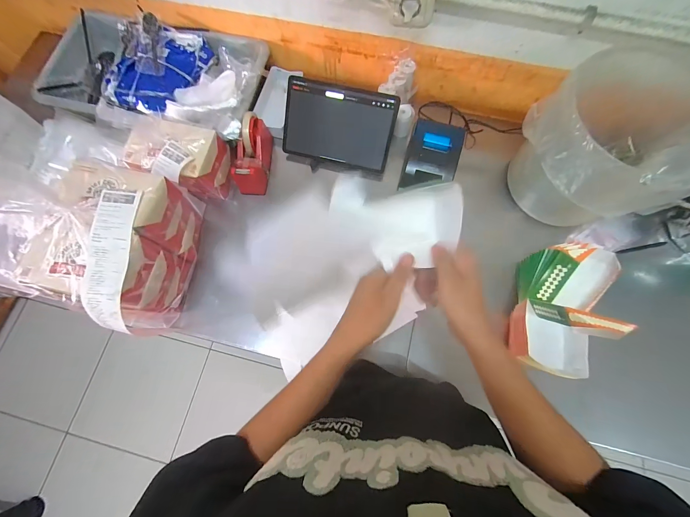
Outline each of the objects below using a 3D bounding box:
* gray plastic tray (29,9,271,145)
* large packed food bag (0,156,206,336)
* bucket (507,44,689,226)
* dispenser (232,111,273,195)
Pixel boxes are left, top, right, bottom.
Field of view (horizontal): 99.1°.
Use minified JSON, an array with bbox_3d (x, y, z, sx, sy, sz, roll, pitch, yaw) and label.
[{"bbox_3d":[-0.447,-0.438,0.701,0.489,0.091,0.277,13,75,4],"label":"gray plastic tray"},{"bbox_3d":[-0.416,-0.016,0.557,0.177,0.199,0.274,6,75,2],"label":"large packed food bag"},{"bbox_3d":[0.494,-0.206,0.569,0.255,0.227,0.257,0,75,0],"label":"bucket"},{"bbox_3d":[-0.216,-0.237,0.675,0.071,0.095,0.162,2,75,1],"label":"dispenser"}]

